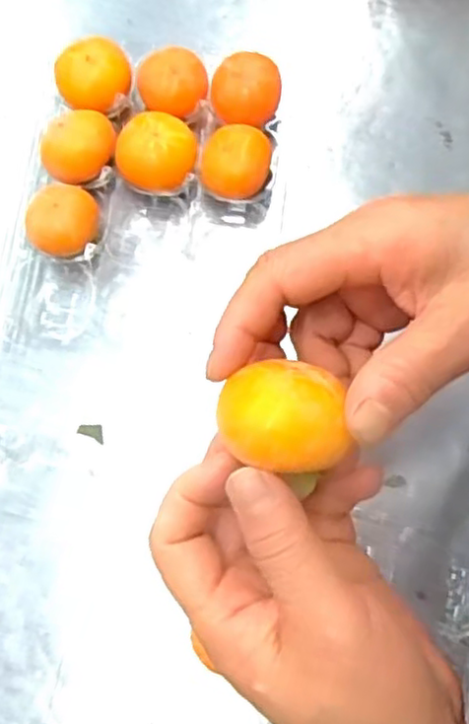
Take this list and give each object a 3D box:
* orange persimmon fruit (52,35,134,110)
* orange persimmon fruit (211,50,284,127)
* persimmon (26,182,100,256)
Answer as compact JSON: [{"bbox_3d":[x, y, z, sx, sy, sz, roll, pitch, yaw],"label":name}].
[{"bbox_3d":[-0.096,-0.194,0.478,0.051,0.042,0.054,-21,77,-3],"label":"orange persimmon fruit"},{"bbox_3d":[0.008,-0.181,0.476,0.045,0.047,0.042,10,77,4],"label":"orange persimmon fruit"},{"bbox_3d":[-0.109,-0.089,0.446,0.041,0.038,0.043,4,76,3],"label":"persimmon"}]

